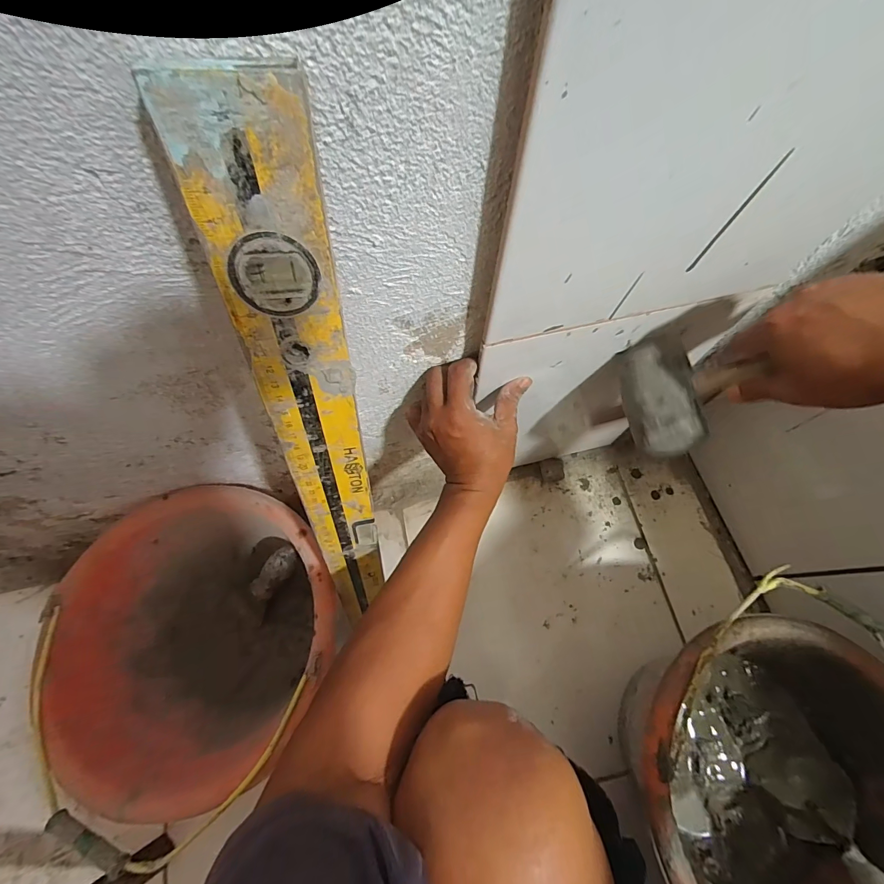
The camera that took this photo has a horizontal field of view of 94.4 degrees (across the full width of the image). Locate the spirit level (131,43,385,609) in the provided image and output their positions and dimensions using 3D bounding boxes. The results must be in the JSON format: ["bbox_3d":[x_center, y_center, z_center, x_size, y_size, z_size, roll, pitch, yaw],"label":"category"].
[{"bbox_3d":[-0.074,0.019,0.272,0.045,0.398,0.017,3,48,-1],"label":"spirit level"}]

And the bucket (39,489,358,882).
[{"bbox_3d":[-0.279,0.234,0.491,0.258,0.205,0.298,29,73,11],"label":"bucket"}]

